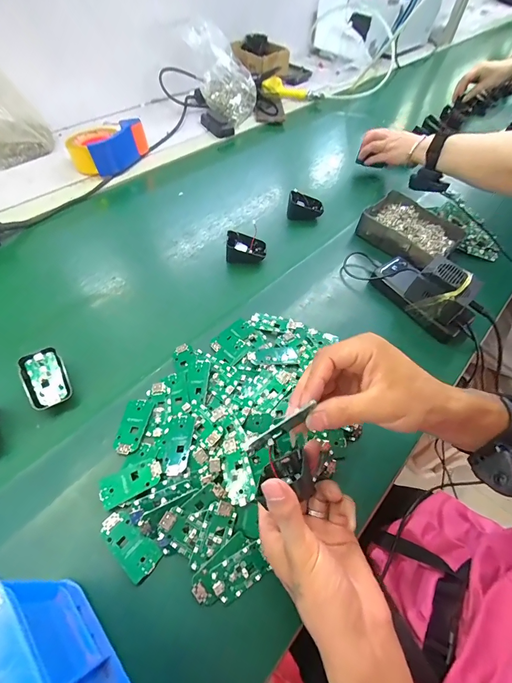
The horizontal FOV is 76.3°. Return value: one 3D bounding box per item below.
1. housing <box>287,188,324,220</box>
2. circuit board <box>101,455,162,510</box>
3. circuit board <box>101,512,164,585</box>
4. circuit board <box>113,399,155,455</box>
[{"bbox_3d":[0.095,-0.259,0.629,0.070,0.044,0.037,2,55,-3],"label":"housing"},{"bbox_3d":[-0.129,0.144,0.336,0.061,0.009,0.032,-22,60,-18],"label":"circuit board"},{"bbox_3d":[-0.121,0.193,0.313,0.064,0.005,0.031,38,61,20],"label":"circuit board"},{"bbox_3d":[-0.140,0.096,0.373,0.031,0.005,0.065,7,55,1],"label":"circuit board"}]

